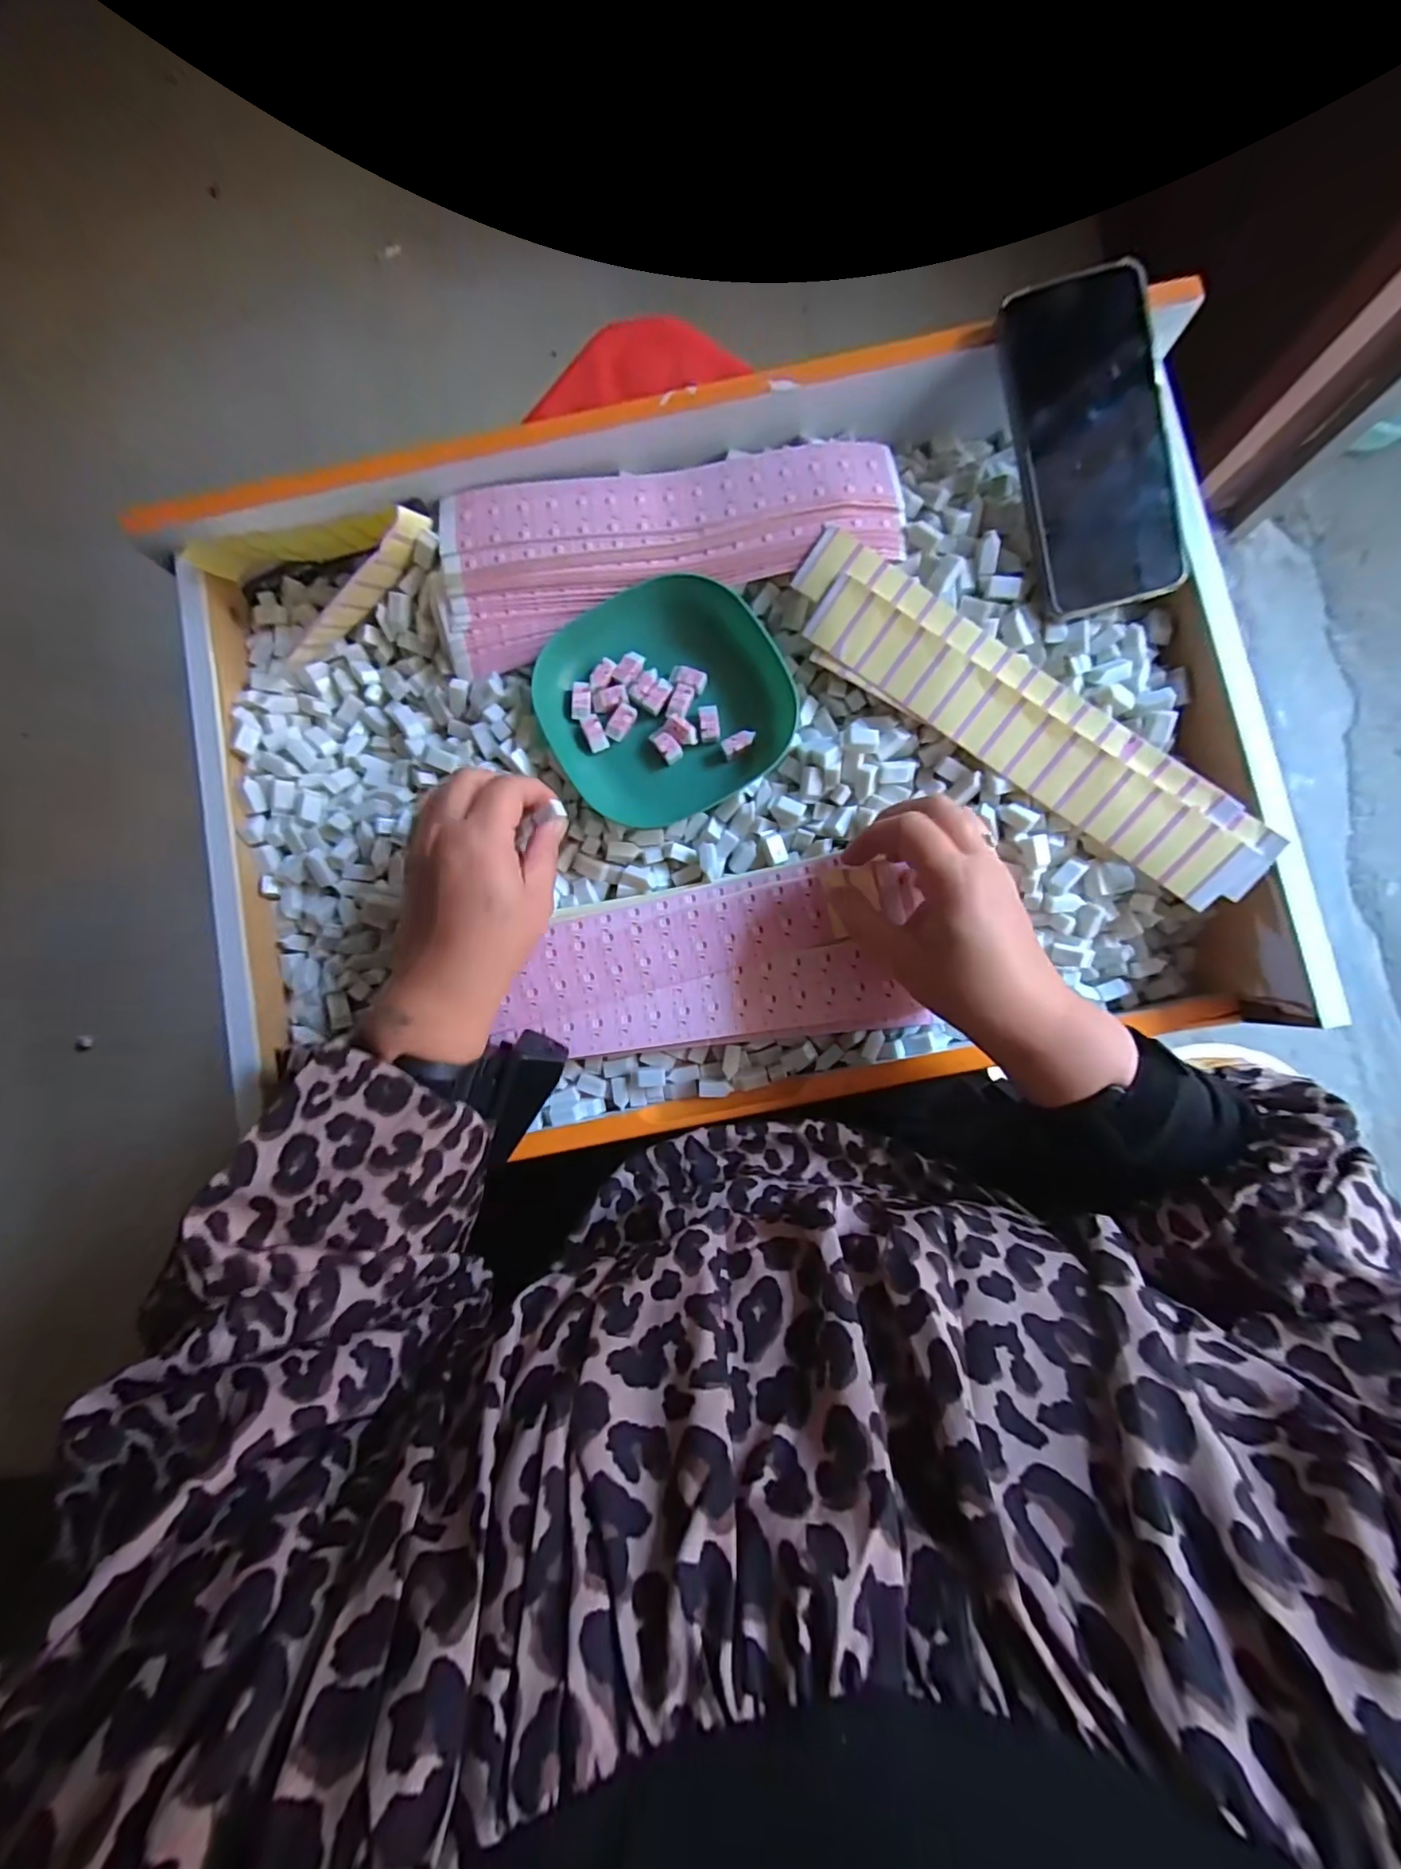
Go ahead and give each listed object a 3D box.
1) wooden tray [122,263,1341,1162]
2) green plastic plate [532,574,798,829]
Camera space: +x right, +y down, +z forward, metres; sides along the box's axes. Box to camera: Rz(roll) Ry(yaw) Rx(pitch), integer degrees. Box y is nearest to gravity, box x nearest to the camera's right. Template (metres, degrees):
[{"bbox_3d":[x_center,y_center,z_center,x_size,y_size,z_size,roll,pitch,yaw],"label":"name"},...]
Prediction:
[{"bbox_3d":[0.011,-0.104,0.345,0.584,0.078,0.414,-9,85,2],"label":"wooden tray"},{"bbox_3d":[-0.022,-0.137,0.354,0.131,0.034,0.127,0,85,2],"label":"green plastic plate"}]

